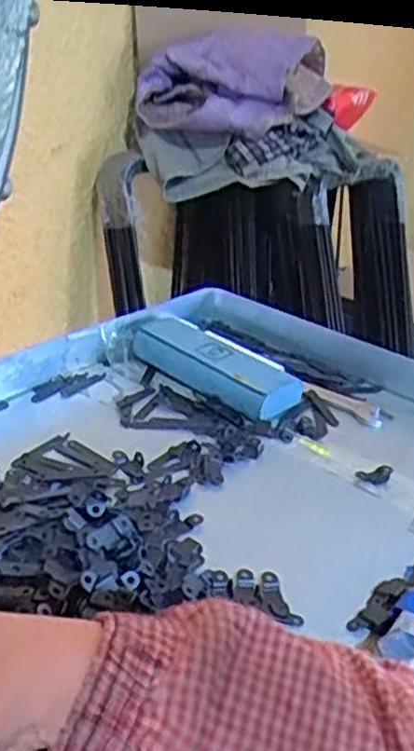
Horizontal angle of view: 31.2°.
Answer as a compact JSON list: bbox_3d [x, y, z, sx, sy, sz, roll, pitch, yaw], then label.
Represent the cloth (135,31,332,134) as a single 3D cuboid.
[{"bbox_3d":[0.051,-0.583,1.476,0.364,0.185,0.154,5,28,-3],"label":"cloth"}]

